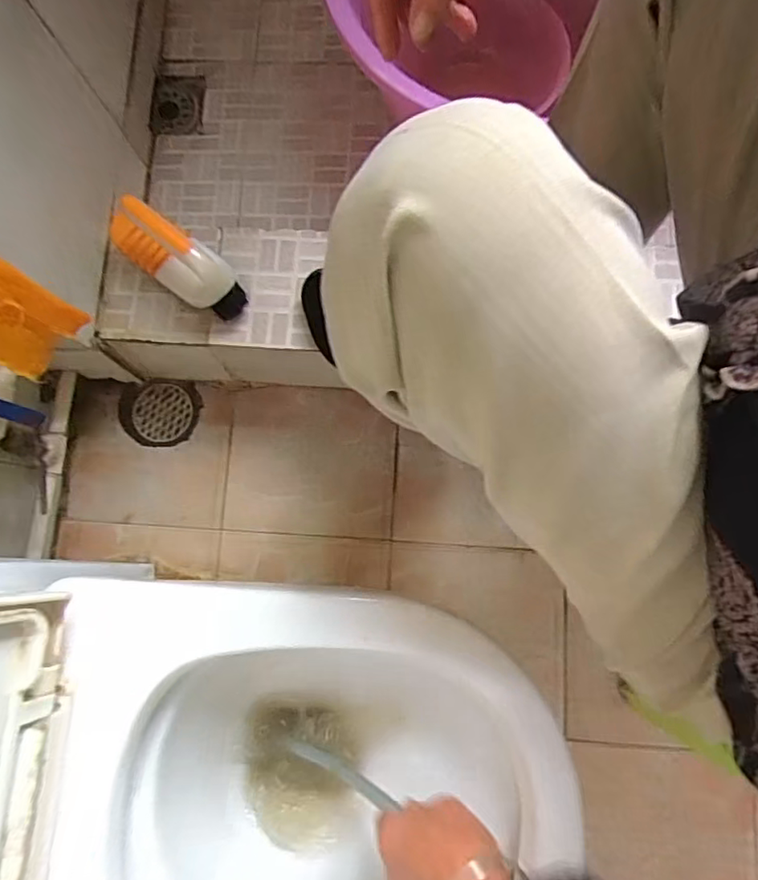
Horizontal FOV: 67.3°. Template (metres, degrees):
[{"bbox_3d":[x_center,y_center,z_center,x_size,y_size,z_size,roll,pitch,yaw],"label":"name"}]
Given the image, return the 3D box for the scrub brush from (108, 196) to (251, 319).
[{"bbox_3d":[-0.241,-0.214,0.675,0.163,0.110,0.058,35,78,8],"label":"scrub brush"}]

